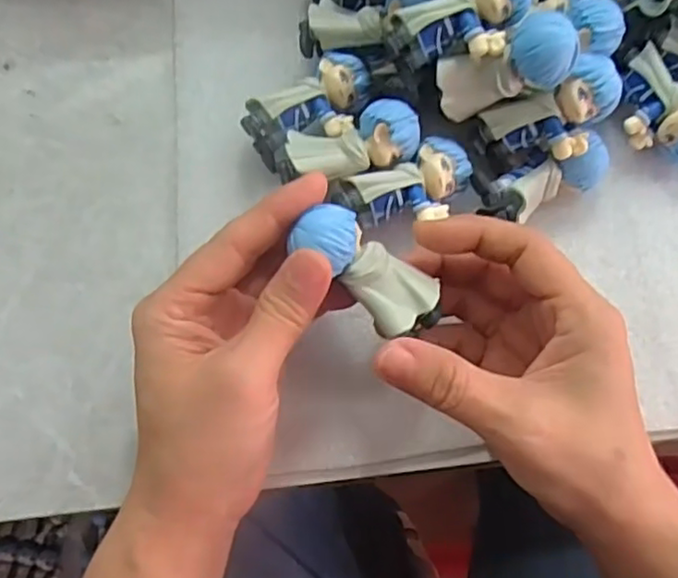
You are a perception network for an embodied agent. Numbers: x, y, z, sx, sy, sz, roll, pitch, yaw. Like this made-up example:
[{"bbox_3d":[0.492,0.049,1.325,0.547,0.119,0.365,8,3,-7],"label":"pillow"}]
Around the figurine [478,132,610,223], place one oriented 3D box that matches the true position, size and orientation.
[{"bbox_3d":[0.091,-0.047,0.297,0.059,0.029,0.023,-26,75,-8],"label":"figurine"}]

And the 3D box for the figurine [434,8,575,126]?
[{"bbox_3d":[0.067,-0.089,0.270,0.057,0.026,0.021,-18,68,38],"label":"figurine"}]

